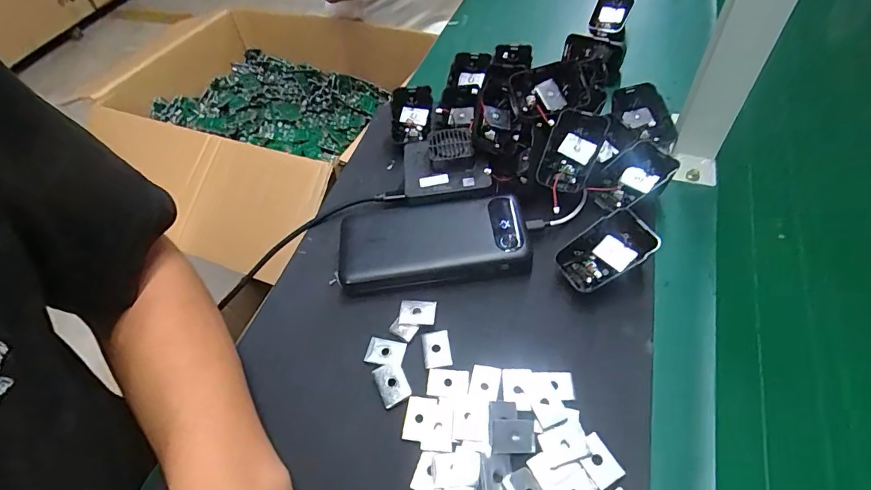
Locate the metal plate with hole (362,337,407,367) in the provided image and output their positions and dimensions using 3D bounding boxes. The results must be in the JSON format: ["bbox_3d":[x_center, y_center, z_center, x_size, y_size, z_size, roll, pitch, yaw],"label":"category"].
[{"bbox_3d":[-0.037,0.079,0.331,0.028,0.004,0.020,7,54,14],"label":"metal plate with hole"}]

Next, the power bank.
[{"bbox_3d":[-0.003,-0.007,0.376,0.153,0.024,0.085,-8,52,2],"label":"power bank"}]

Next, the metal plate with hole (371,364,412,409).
[{"bbox_3d":[-0.031,0.097,0.315,0.020,0.004,0.028,-24,53,-11],"label":"metal plate with hole"}]

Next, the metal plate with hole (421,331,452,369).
[{"bbox_3d":[0.001,0.076,0.327,0.020,0.004,0.027,-9,52,1],"label":"metal plate with hole"}]

